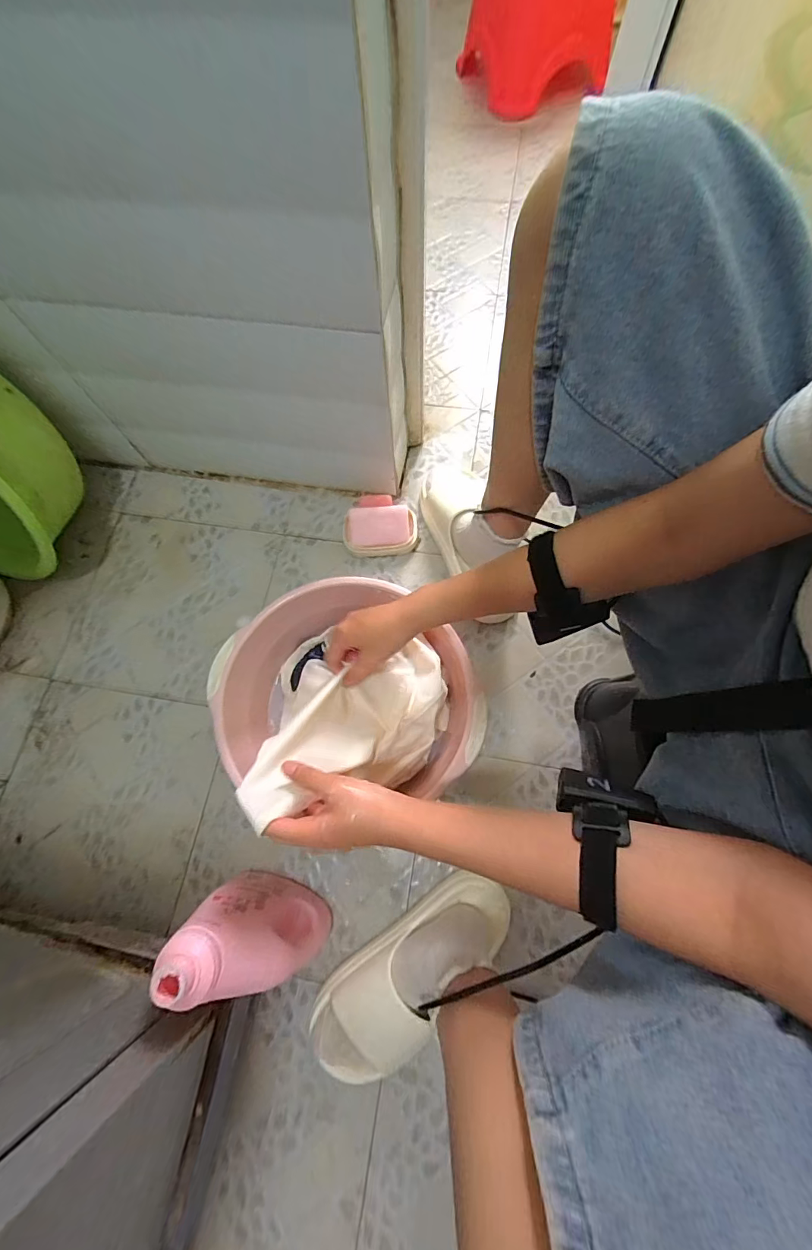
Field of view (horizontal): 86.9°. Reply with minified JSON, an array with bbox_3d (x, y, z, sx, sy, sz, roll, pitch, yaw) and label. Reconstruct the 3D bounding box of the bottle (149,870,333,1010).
[{"bbox_3d":[-0.160,0.334,0.463,0.127,0.224,0.058,16,73,8],"label":"bottle"}]

